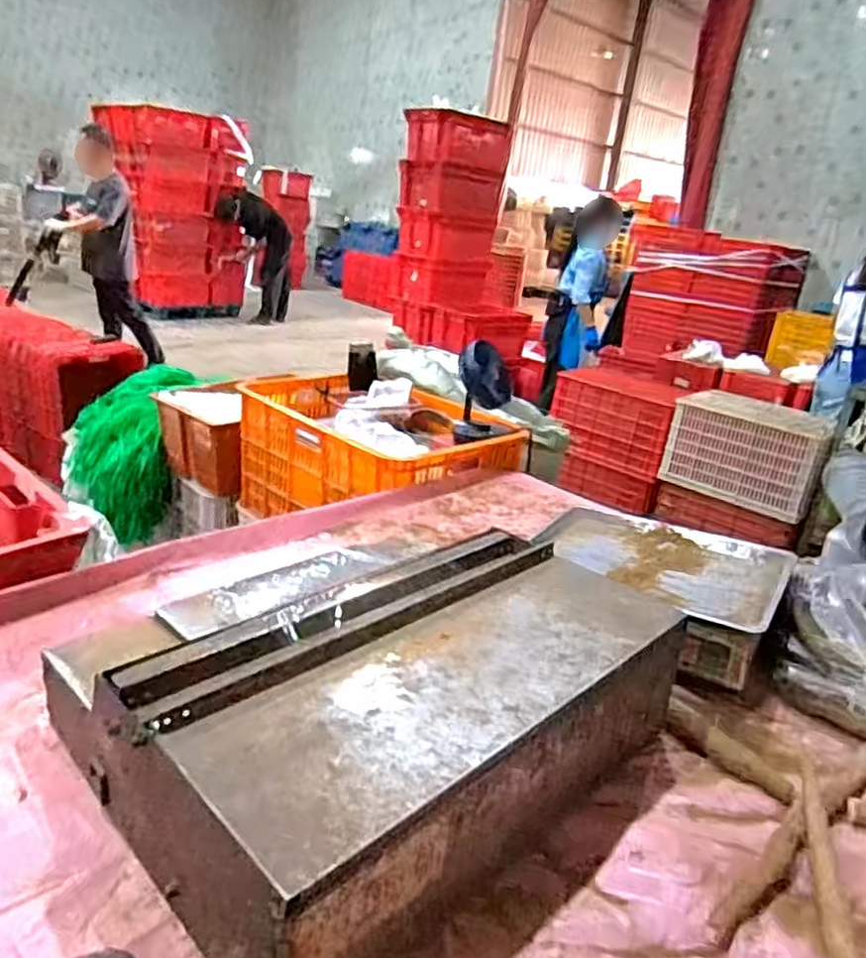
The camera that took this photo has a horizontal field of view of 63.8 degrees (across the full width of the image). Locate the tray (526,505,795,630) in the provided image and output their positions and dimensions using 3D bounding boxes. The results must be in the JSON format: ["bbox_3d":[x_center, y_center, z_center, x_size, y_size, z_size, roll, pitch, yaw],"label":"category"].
[{"bbox_3d":[0.304,0.109,0.957,0.324,0.027,0.228,20,25,31],"label":"tray"}]

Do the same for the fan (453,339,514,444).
[{"bbox_3d":[0.111,-0.187,1.497,0.121,0.205,0.097,7,22,2],"label":"fan"}]

